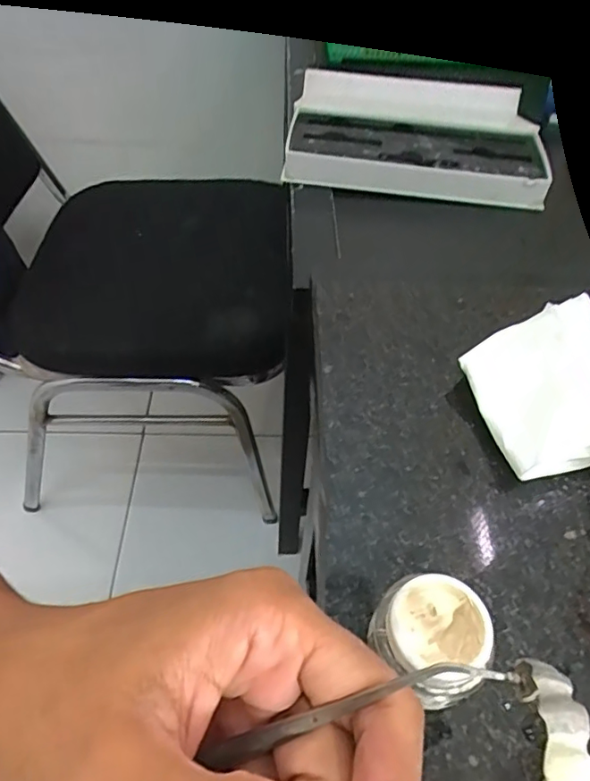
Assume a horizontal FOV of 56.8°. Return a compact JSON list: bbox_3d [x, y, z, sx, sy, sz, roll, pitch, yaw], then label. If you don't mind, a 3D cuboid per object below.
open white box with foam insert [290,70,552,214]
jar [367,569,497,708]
[{"bbox_3d":[0.100,-0.221,0.475,0.214,0.029,0.156,6,51,3],"label":"open white box with foam insert"},{"bbox_3d":[0.038,0.070,0.154,0.030,0.024,0.029,1,51,-1],"label":"jar"}]

